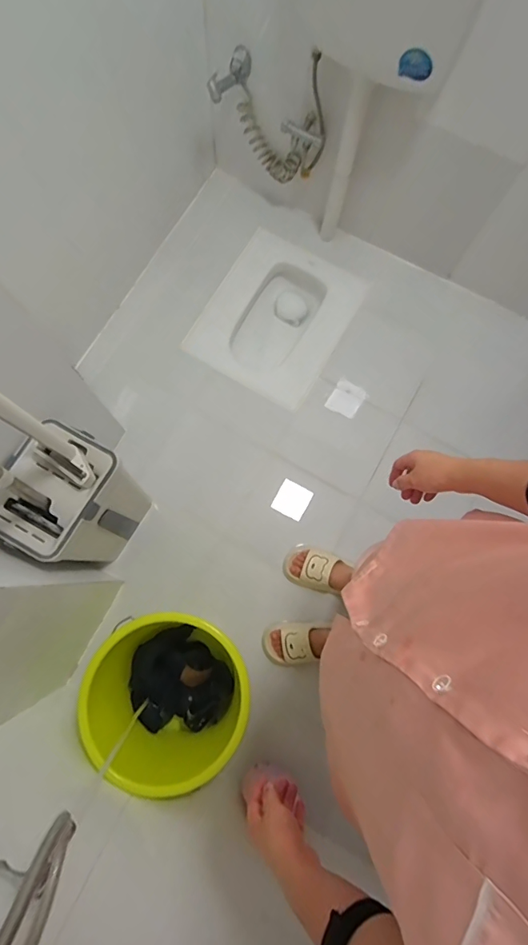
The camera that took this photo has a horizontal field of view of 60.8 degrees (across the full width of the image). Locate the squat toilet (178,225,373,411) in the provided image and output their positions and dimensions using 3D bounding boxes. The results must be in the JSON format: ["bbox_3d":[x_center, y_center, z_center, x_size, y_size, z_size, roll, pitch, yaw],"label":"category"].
[{"bbox_3d":[0.039,-0.484,1.446,0.404,0.140,0.490,29,78,4],"label":"squat toilet"}]

